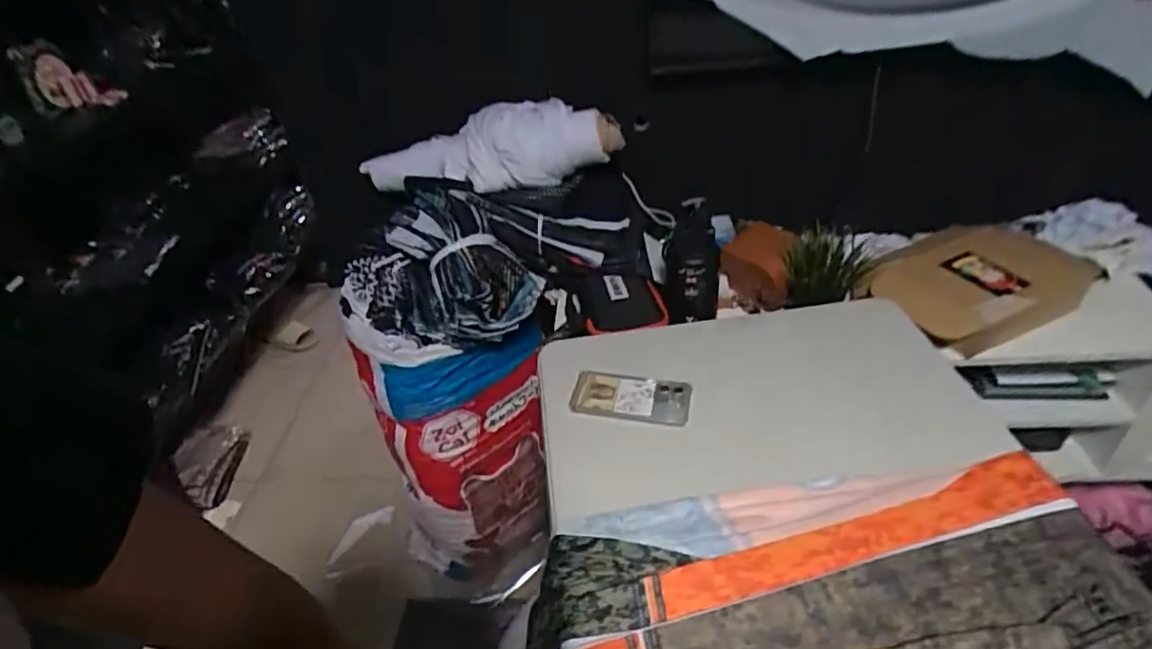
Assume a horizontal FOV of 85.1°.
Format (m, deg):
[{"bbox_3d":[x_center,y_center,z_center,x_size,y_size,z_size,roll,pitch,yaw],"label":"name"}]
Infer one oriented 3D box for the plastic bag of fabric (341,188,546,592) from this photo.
[{"bbox_3d":[-0.226,0.200,1.339,0.402,0.887,0.237,-12,38,-7],"label":"plastic bag of fabric"}]

